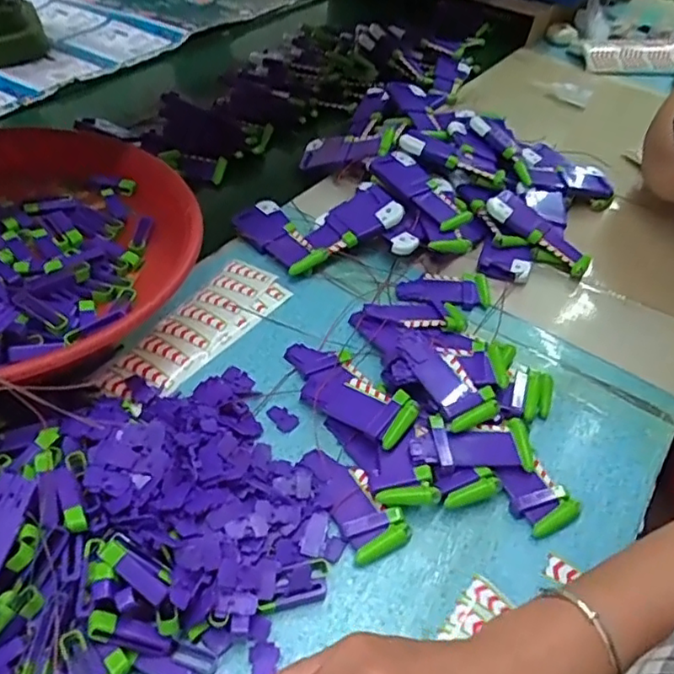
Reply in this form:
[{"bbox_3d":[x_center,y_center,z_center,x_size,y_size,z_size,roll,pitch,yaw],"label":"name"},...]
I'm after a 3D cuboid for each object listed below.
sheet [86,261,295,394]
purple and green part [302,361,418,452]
[{"bbox_3d":[-0.126,-0.009,0.539,0.074,0.010,0.188,30,49,22],"label":"sheet"},{"bbox_3d":[0.018,0.048,0.478,0.094,0.015,0.047,25,46,36],"label":"purple and green part"}]

